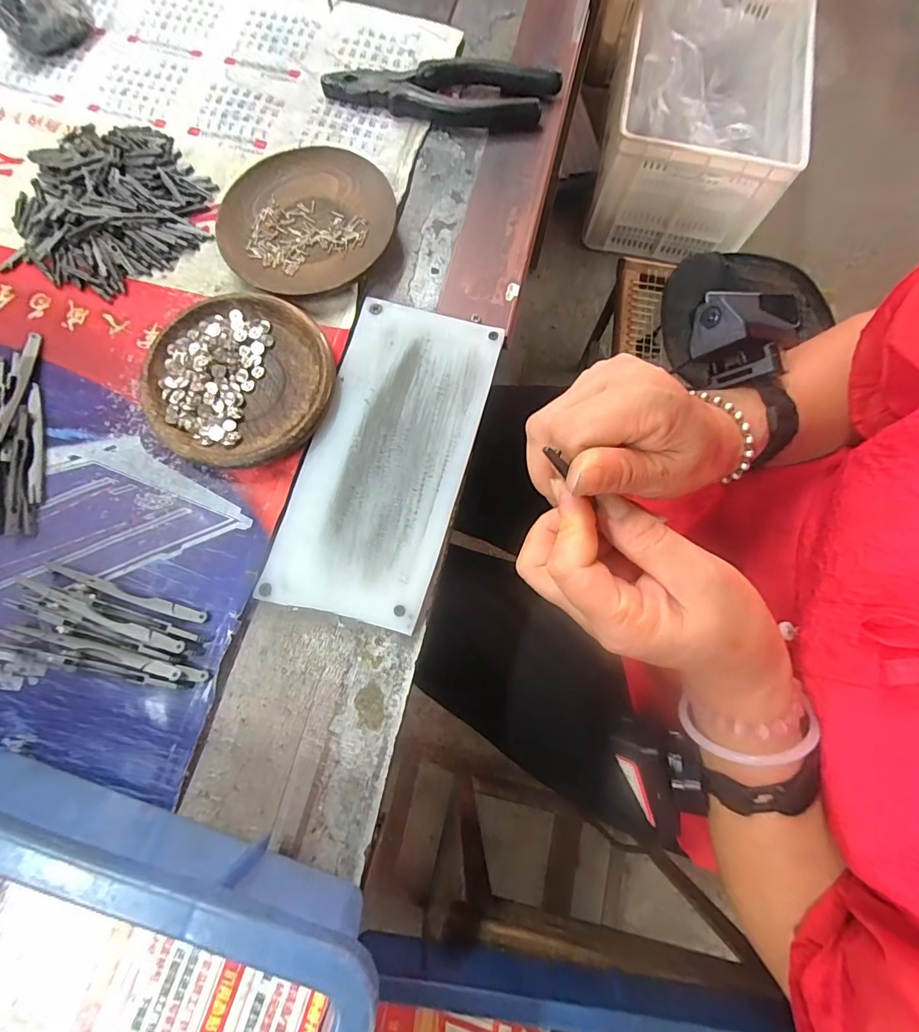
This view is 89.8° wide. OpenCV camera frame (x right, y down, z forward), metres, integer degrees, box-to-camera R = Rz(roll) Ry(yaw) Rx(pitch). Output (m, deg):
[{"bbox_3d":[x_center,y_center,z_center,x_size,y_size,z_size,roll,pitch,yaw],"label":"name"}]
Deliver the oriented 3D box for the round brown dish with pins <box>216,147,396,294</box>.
[{"bbox_3d":[-0.104,-0.198,0.313,0.106,0.016,0.115,0,77,0],"label":"round brown dish with pins"}]

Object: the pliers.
[{"bbox_3d":[-0.014,-0.315,0.338,0.165,0.017,0.051,11,77,2],"label":"pliers"}]

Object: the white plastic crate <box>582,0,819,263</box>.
[{"bbox_3d":[0.505,-0.864,0.989,0.349,0.282,0.523,14,77,2],"label":"white plastic crate"}]

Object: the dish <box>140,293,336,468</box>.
[{"bbox_3d":[-0.133,-0.083,0.283,0.109,0.015,0.109,0,77,0],"label":"dish"}]

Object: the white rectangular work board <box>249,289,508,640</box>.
[{"bbox_3d":[-0.043,-0.037,0.279,0.092,0.008,0.195,16,77,3],"label":"white rectangular work board"}]

